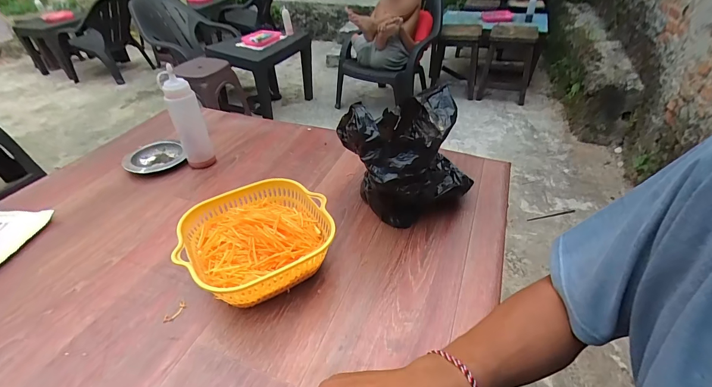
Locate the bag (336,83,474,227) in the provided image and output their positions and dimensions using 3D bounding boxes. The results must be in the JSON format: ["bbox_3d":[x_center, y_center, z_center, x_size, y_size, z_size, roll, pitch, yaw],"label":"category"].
[{"bbox_3d":[0.075,-0.055,0.502,0.189,0.177,0.145,-19,41,-20],"label":"bag"}]

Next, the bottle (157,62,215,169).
[{"bbox_3d":[-0.301,-0.131,0.621,0.049,0.175,0.050,-16,40,-17],"label":"bottle"}]

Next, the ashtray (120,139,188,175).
[{"bbox_3d":[-0.393,-0.071,0.678,0.105,0.018,0.115,-21,42,-22],"label":"ashtray"}]

